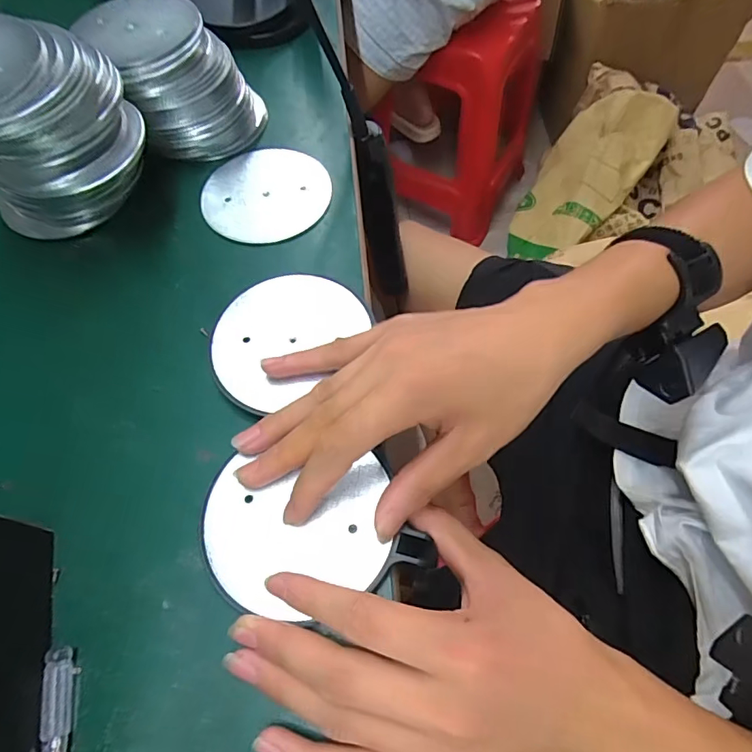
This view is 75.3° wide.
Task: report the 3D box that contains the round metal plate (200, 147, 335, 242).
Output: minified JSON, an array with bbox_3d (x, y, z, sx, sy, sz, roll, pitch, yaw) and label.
[{"bbox_3d":[-0.079,-0.133,0.356,0.087,0.006,0.086,0,68,-1],"label":"round metal plate"}]

